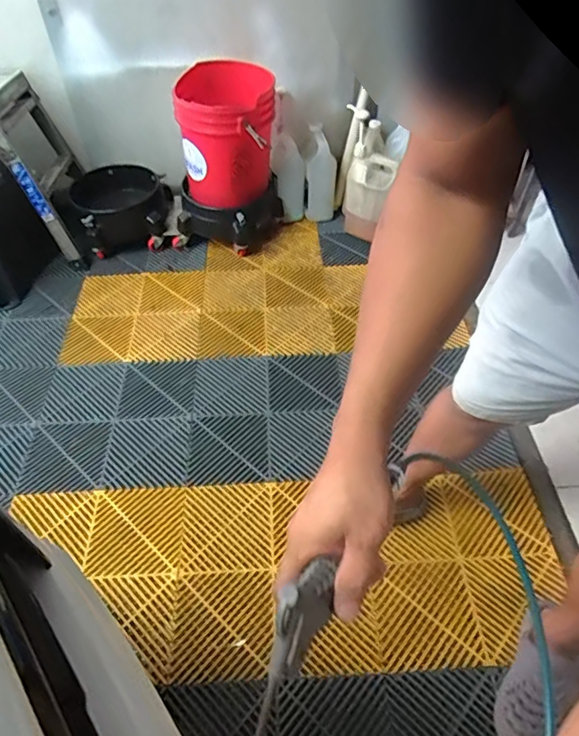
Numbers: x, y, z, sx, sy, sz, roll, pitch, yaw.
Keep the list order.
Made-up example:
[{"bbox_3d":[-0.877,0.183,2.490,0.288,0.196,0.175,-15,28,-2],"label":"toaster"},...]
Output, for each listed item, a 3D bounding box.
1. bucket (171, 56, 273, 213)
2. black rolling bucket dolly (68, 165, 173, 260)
[{"bbox_3d":[-0.186,-0.700,1.515,0.277,0.322,0.276,0,49,0],"label":"bucket"},{"bbox_3d":[-0.561,-0.526,1.707,0.329,0.200,0.259,-14,51,-12],"label":"black rolling bucket dolly"}]

